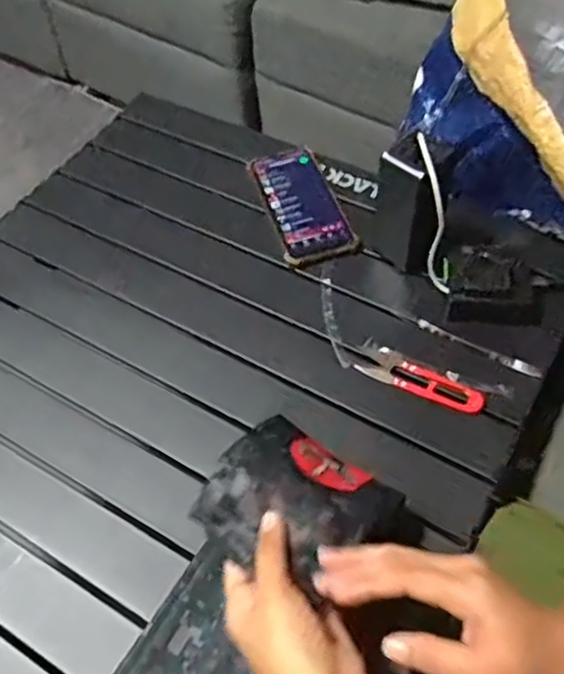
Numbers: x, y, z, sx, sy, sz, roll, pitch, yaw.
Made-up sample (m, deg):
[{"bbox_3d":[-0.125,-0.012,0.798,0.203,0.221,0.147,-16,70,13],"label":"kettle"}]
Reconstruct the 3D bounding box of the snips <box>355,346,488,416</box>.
[{"bbox_3d":[0.127,0.038,0.595,0.113,0.009,0.032,23,59,17],"label":"snips"}]

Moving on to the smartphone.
[{"bbox_3d":[0.023,-0.146,0.725,0.080,0.018,0.170,-15,56,-9],"label":"smartphone"}]

